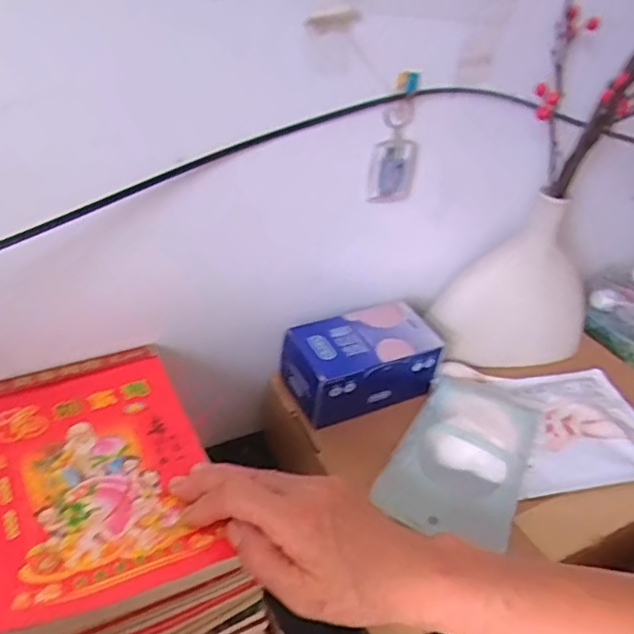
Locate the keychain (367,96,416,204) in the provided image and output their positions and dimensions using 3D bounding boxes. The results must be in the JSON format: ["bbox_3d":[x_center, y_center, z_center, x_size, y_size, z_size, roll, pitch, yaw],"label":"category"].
[{"bbox_3d":[0.066,-0.134,0.484,0.037,0.086,0.014,-11,40,-23],"label":"keychain"}]

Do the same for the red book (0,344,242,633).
[{"bbox_3d":[-0.145,0.094,0.372,0.140,0.024,0.188,-15,42,-28],"label":"red book"}]

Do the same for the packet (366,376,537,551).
[{"bbox_3d":[0.122,0.107,0.477,0.098,0.024,0.159,21,38,17],"label":"packet"}]

